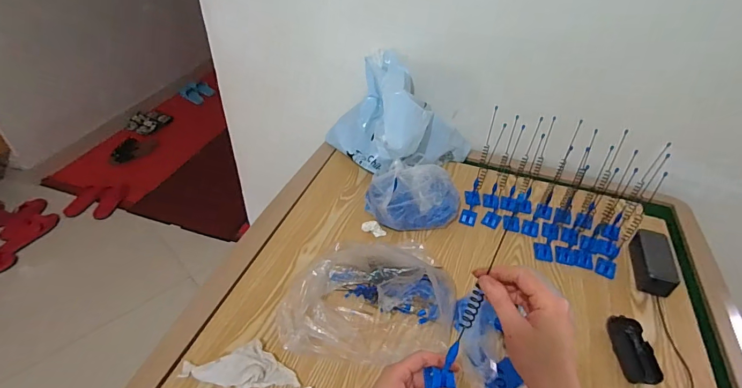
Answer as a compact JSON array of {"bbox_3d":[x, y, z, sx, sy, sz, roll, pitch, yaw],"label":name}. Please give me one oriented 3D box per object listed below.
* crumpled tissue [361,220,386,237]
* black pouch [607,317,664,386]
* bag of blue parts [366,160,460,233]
[{"bbox_3d":[0.006,0.073,0.822,0.050,0.025,0.021,25,46,23],"label":"crumpled tissue"},{"bbox_3d":[0.431,0.255,0.644,0.049,0.028,0.106,4,41,1],"label":"black pouch"},{"bbox_3d":[0.098,0.002,0.851,0.210,0.102,0.149,-4,42,-8],"label":"bag of blue parts"}]

